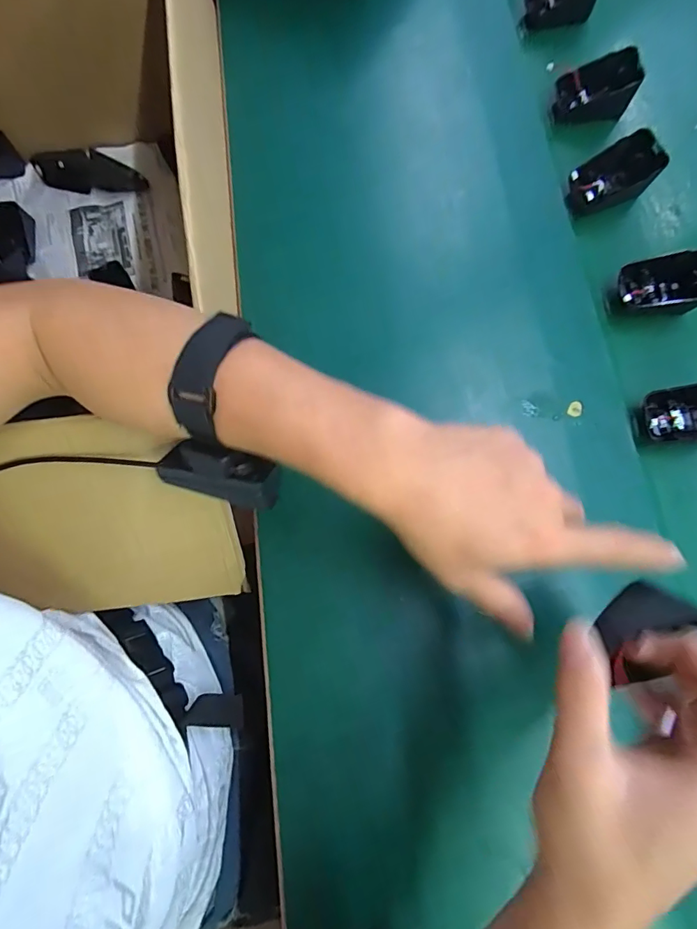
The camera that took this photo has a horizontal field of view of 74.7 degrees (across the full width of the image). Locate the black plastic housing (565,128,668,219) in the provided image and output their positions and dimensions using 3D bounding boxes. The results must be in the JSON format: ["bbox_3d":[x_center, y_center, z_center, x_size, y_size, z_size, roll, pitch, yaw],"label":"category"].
[{"bbox_3d":[0.233,-0.256,0.403,0.063,0.041,0.050,-18,76,-6],"label":"black plastic housing"}]

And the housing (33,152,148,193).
[{"bbox_3d":[-0.343,-0.386,0.605,0.145,0.041,0.032,7,75,0],"label":"housing"}]

